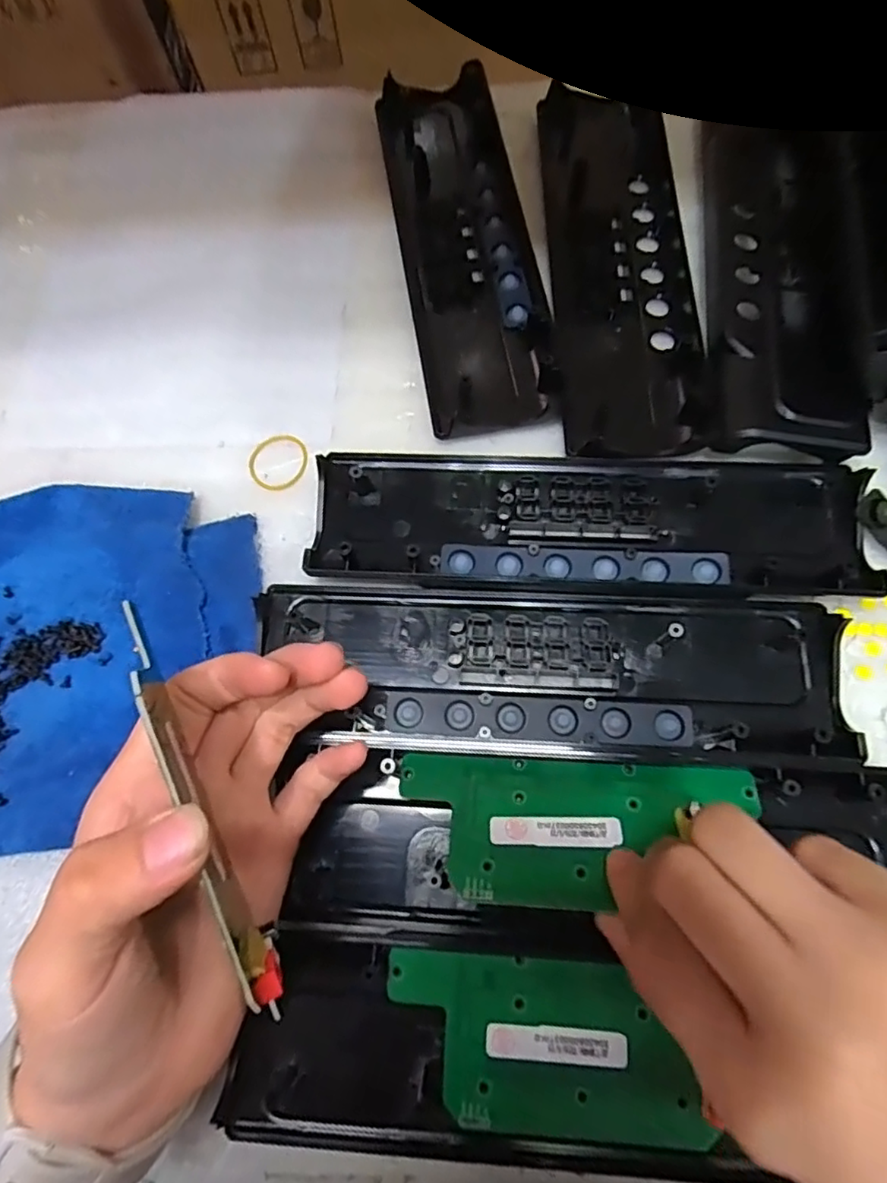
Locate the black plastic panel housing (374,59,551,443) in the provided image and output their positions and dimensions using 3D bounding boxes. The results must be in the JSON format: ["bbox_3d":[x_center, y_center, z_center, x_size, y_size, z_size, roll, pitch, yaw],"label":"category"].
[{"bbox_3d":[0.010,-0.194,0.329,0.065,0.024,0.231,-9,70,-1],"label":"black plastic panel housing"}]

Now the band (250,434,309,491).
[{"bbox_3d":[-0.084,-0.067,0.303,0.030,0.004,0.029,-1,70,2],"label":"band"}]

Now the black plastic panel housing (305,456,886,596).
[{"bbox_3d":[0.064,-0.032,0.277,0.244,0.014,0.062,3,71,3],"label":"black plastic panel housing"}]

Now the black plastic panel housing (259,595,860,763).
[{"bbox_3d":[0.043,0.035,0.258,0.240,0.013,0.066,2,71,3],"label":"black plastic panel housing"}]

